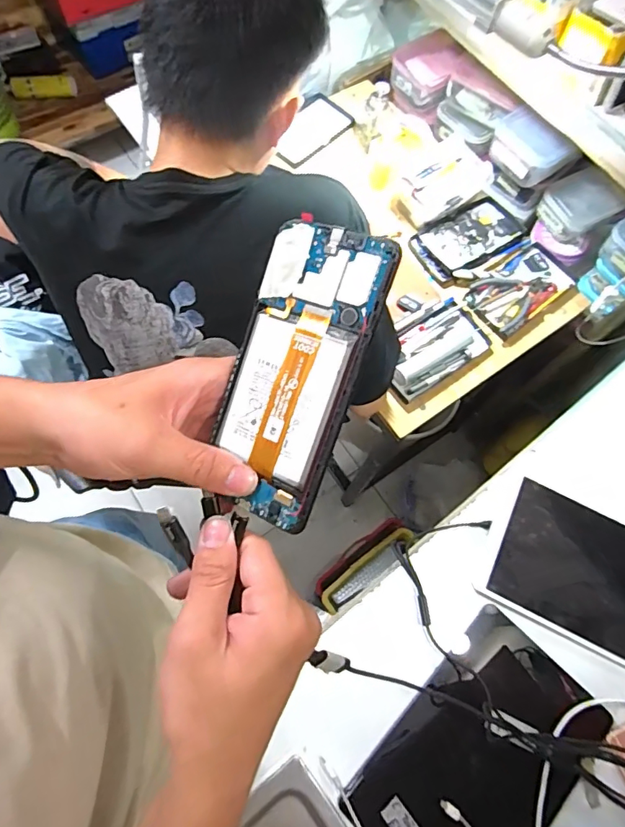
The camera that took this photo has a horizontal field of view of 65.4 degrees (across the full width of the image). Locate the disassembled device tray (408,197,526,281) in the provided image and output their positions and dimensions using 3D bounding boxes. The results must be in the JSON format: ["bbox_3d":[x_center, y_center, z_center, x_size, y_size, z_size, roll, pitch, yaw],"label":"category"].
[{"bbox_3d":[0.284,-0.320,0.883,0.193,0.019,0.107,-29,74,-12],"label":"disassembled device tray"}]

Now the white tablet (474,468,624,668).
[{"bbox_3d":[0.343,0.199,0.618,0.239,0.012,0.170,26,71,7],"label":"white tablet"}]

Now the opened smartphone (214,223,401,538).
[{"bbox_3d":[-0.010,-0.021,0.262,0.073,0.004,0.156,21,97,23],"label":"opened smartphone"}]

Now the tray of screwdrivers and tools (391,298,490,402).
[{"bbox_3d":[0.193,-0.113,0.806,0.178,0.025,0.120,-32,74,-13],"label":"tray of screwdrivers and tools"}]

